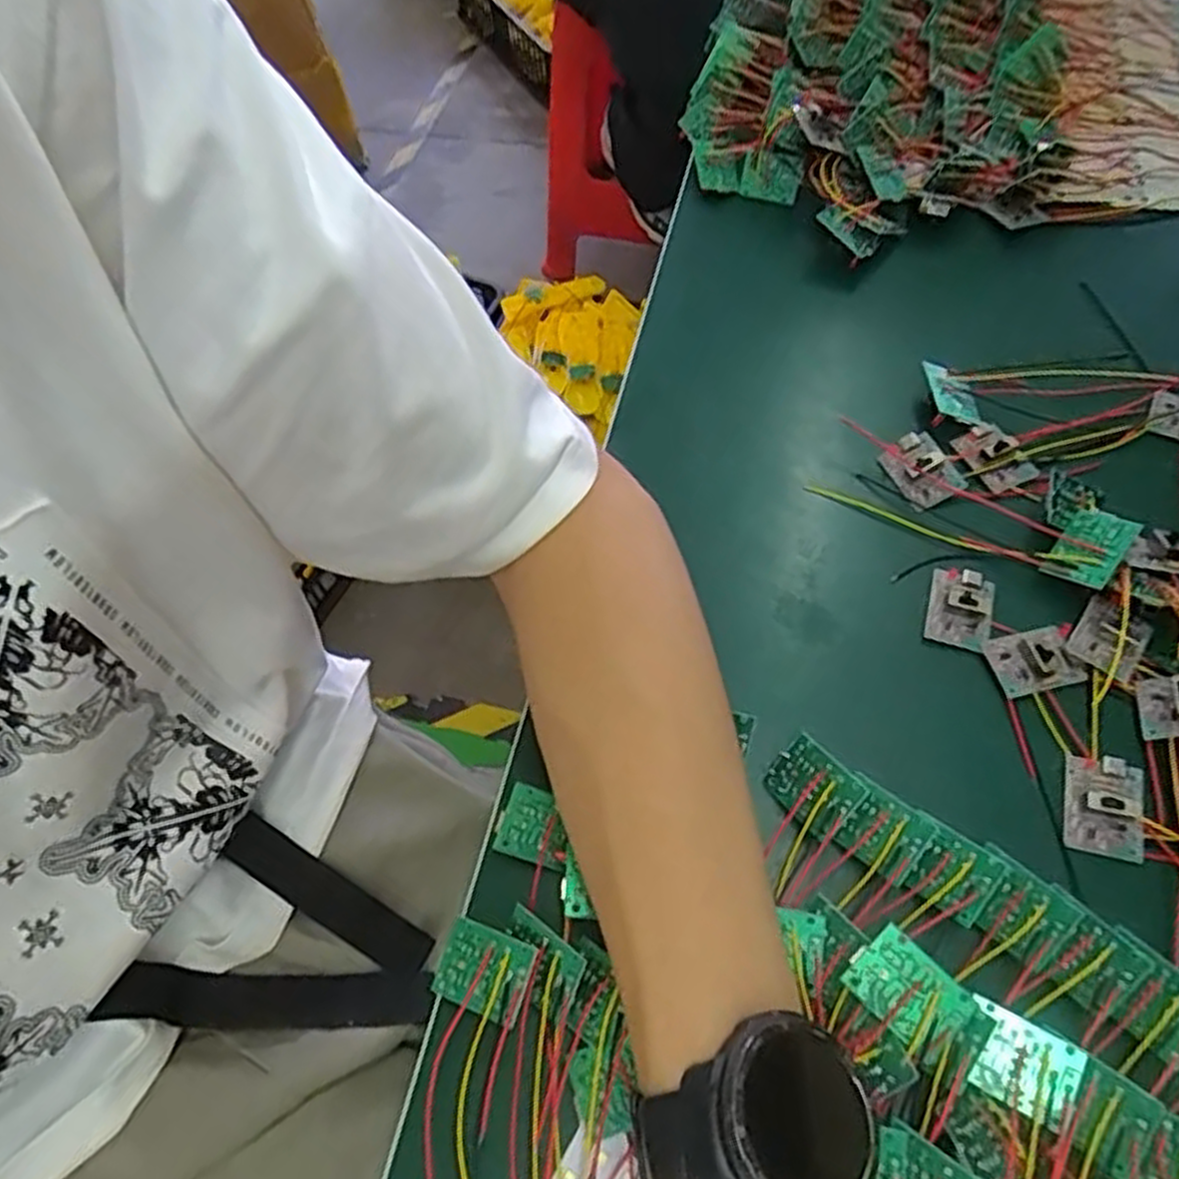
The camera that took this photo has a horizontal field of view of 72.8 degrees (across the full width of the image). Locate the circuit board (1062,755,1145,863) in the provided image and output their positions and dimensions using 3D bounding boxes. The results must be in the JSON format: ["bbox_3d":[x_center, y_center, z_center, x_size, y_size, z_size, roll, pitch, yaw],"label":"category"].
[{"bbox_3d":[0.194,0.081,0.301,0.027,0.012,0.036,10,60,11],"label":"circuit board"}]

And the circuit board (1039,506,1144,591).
[{"bbox_3d":[0.216,-0.018,0.346,0.025,0.004,0.036,33,77,35],"label":"circuit board"}]

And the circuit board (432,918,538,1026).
[{"bbox_3d":[-0.037,0.133,0.279,0.034,0.004,0.025,9,69,27],"label":"circuit board"}]

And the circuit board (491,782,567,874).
[{"bbox_3d":[-0.020,0.090,0.300,0.027,0.004,0.025,23,82,-5],"label":"circuit board"}]

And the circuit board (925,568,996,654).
[{"bbox_3d":[0.161,0.007,0.346,0.025,0.007,0.037,16,61,14],"label":"circuit board"}]

